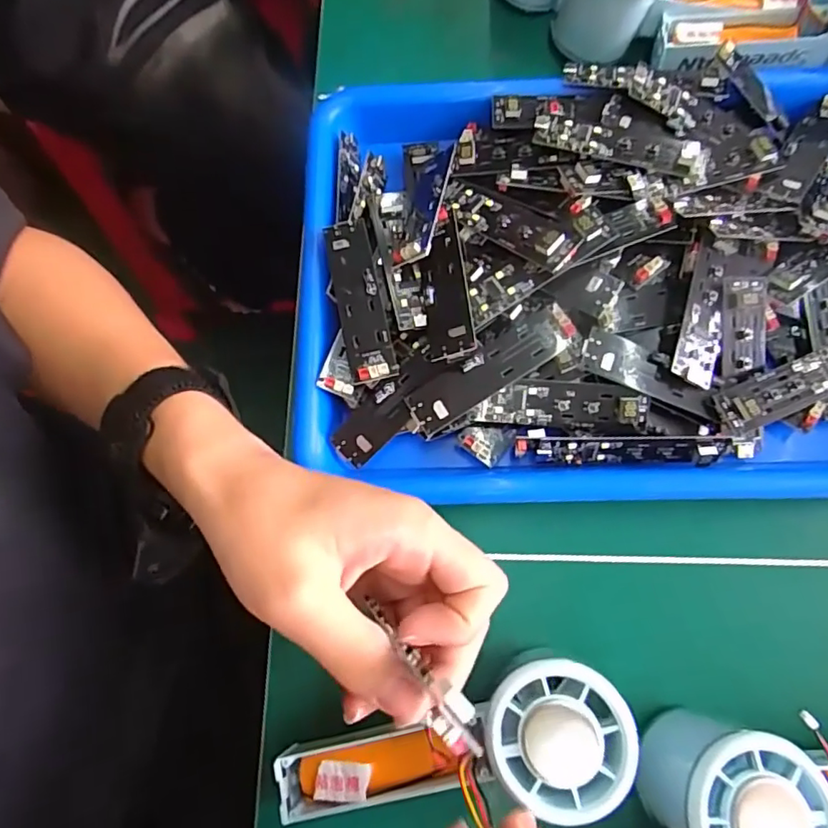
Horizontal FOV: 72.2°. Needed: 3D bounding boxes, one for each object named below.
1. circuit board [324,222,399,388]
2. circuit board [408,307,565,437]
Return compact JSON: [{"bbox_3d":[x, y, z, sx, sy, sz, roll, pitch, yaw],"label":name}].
[{"bbox_3d":[-0.029,-0.061,0.305,0.024,0.011,0.092,-12,75,-2],"label":"circuit board"},{"bbox_3d":[0.037,-0.022,0.286,0.085,0.009,0.025,-31,77,-7],"label":"circuit board"}]

